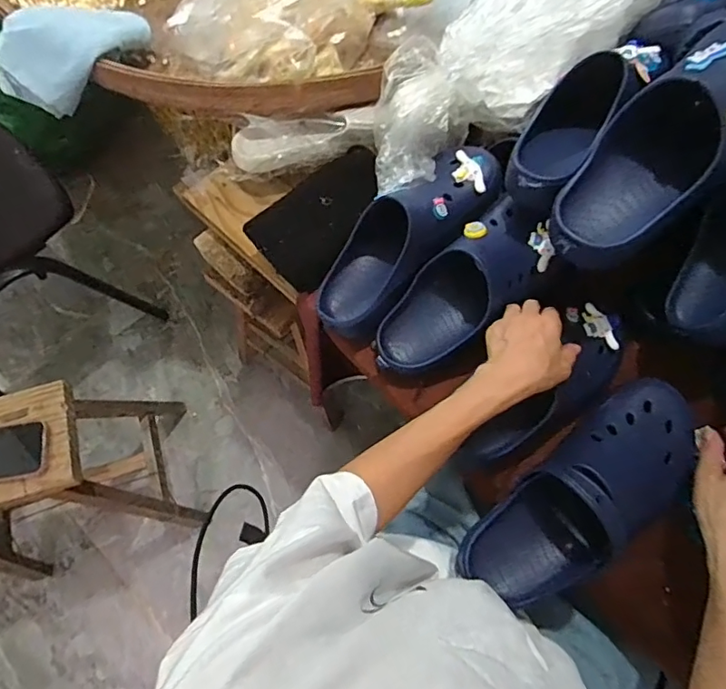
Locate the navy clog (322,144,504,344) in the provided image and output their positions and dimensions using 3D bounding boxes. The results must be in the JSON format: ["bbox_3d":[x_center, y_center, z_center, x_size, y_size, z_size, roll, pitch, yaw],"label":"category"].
[{"bbox_3d":[0.043,-0.131,0.619,0.270,0.089,0.110,-46,74,8],"label":"navy clog"}]

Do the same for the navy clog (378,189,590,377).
[{"bbox_3d":[0.115,-0.053,0.602,0.233,0.087,0.119,-37,72,13],"label":"navy clog"}]

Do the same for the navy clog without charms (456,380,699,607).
[{"bbox_3d":[0.232,0.152,0.525,0.289,0.101,0.107,-40,73,-1],"label":"navy clog without charms"}]

